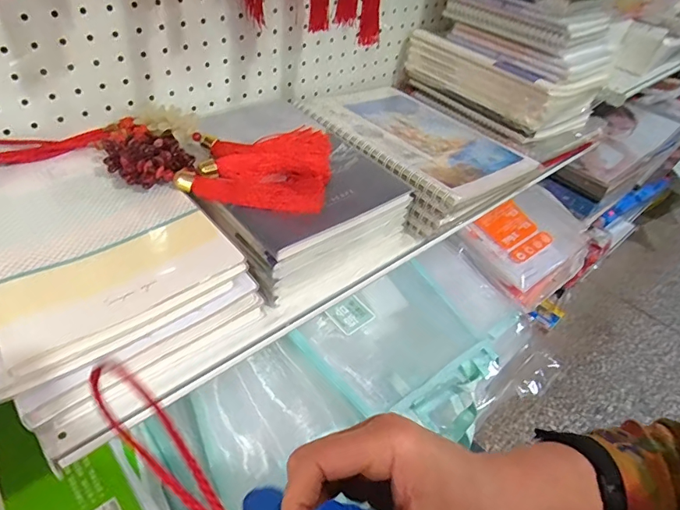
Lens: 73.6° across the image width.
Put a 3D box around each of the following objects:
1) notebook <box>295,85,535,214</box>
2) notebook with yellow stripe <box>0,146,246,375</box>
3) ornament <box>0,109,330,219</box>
[{"bbox_3d":[0.101,-0.167,0.631,0.234,0.017,0.292,-21,49,-39],"label":"notebook"},{"bbox_3d":[-0.226,-0.026,0.405,0.175,0.020,0.242,-26,51,-31],"label":"notebook with yellow stripe"},{"bbox_3d":[-0.174,-0.123,0.489,0.332,0.034,0.172,8,42,1],"label":"ornament"}]

